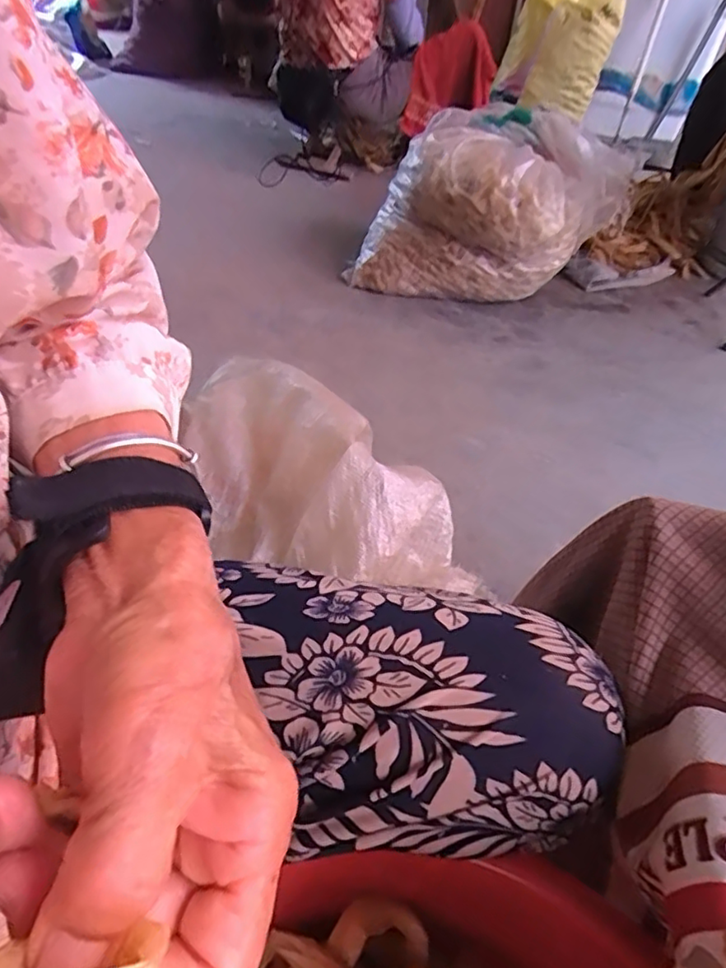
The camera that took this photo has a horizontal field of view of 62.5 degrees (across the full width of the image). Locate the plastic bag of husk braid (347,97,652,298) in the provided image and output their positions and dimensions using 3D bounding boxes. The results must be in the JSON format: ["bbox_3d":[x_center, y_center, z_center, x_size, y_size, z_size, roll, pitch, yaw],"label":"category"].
[{"bbox_3d":[0.282,-0.621,1.364,0.558,0.320,0.354,13,42,9],"label":"plastic bag of husk braid"}]

